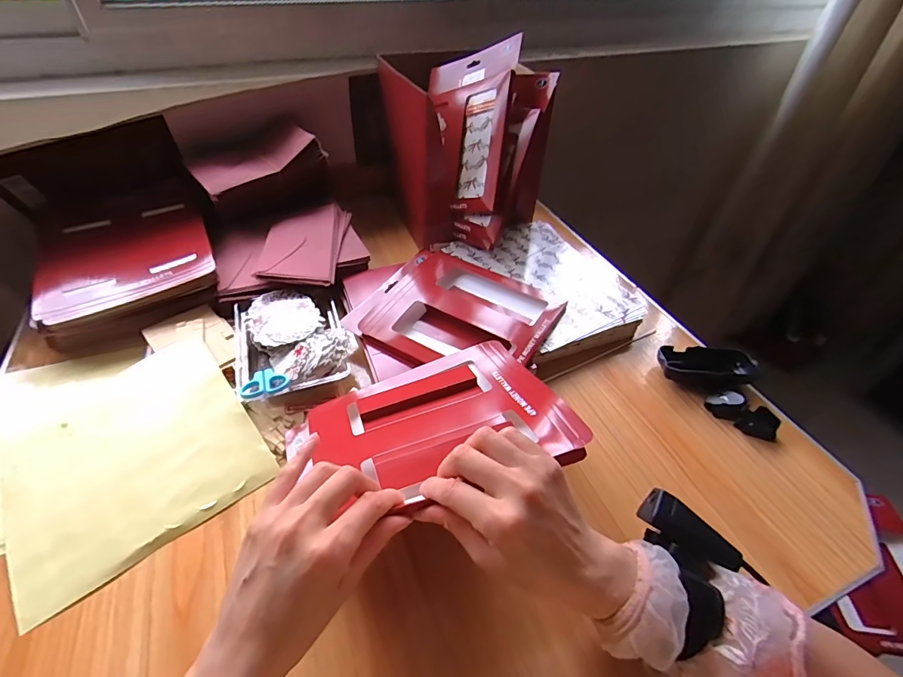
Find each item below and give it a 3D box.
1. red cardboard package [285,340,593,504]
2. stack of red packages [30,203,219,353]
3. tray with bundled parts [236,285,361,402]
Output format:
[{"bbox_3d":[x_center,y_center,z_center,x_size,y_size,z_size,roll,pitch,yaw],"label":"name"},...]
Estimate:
[{"bbox_3d":[-0.027,0.083,0.406,0.254,0.023,0.184,-16,29,-11],"label":"red cardboard package"},{"bbox_3d":[-0.444,-0.100,0.596,0.205,0.070,0.217,-21,49,-23],"label":"stack of red packages"},{"bbox_3d":[-0.195,0.009,0.543,0.134,0.055,0.167,-13,47,-16],"label":"tray with bundled parts"}]

